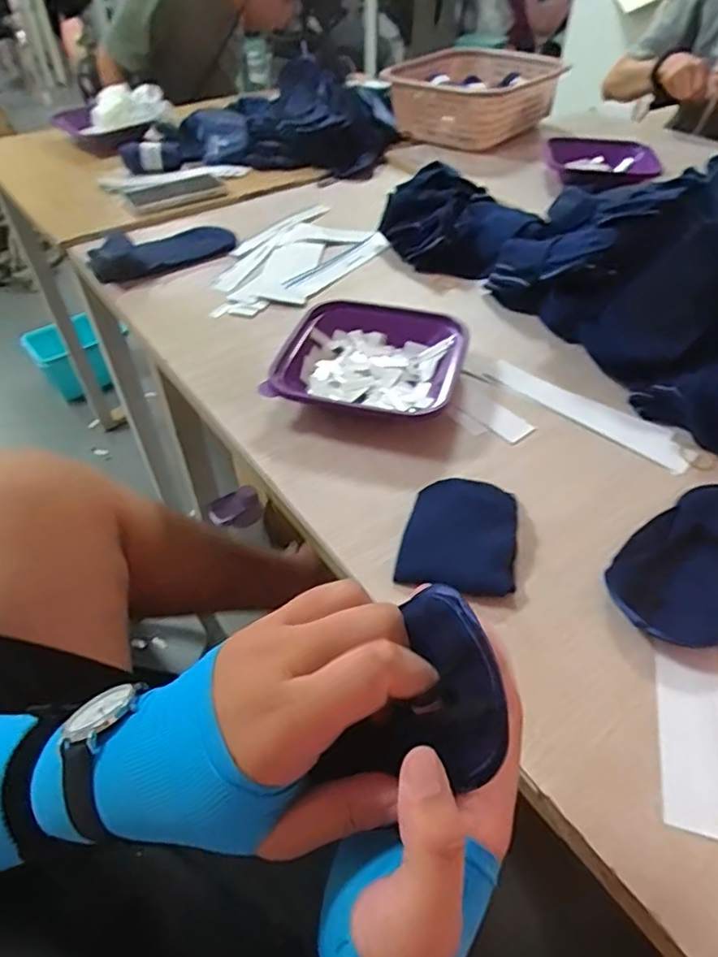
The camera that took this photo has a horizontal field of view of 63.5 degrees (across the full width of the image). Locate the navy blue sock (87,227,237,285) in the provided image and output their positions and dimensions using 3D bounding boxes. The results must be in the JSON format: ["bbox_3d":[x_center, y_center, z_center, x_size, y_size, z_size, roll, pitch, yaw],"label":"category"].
[{"bbox_3d":[-0.289,-0.342,0.855,0.206,0.030,0.121,-19,49,-18],"label":"navy blue sock"}]

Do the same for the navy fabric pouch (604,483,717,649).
[{"bbox_3d":[0.262,0.063,0.442,0.162,0.020,0.092,-25,51,-23],"label":"navy fabric pouch"}]

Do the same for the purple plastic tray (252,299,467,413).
[{"bbox_3d":[0.013,-0.127,0.618,0.194,0.041,0.167,6,46,6],"label":"purple plastic tray"}]

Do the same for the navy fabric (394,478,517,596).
[{"bbox_3d":[0.080,0.040,0.462,0.087,0.027,0.097,8,46,7],"label":"navy fabric"}]

